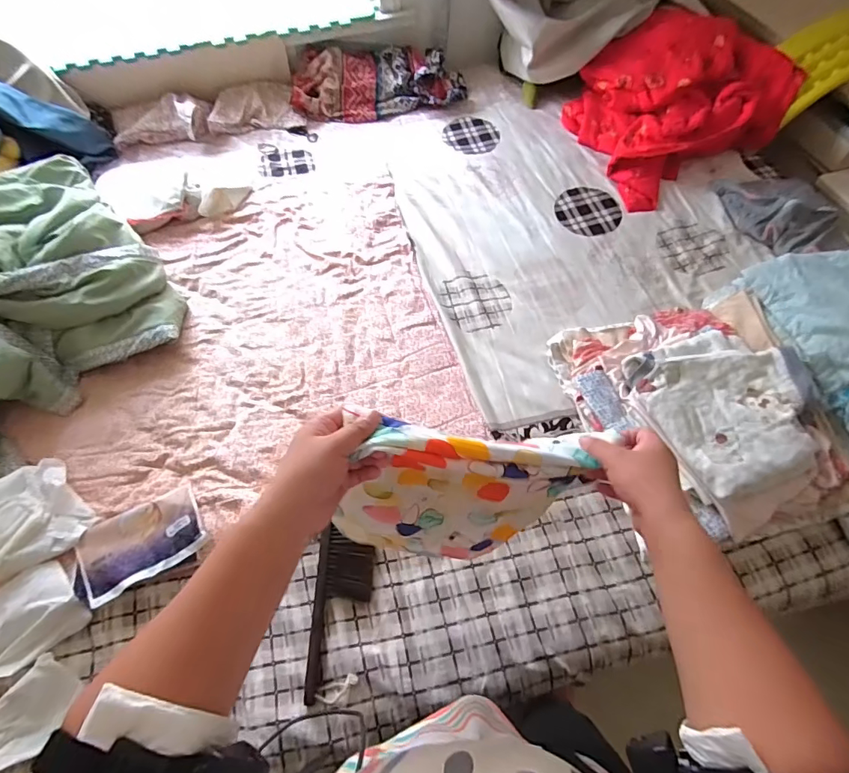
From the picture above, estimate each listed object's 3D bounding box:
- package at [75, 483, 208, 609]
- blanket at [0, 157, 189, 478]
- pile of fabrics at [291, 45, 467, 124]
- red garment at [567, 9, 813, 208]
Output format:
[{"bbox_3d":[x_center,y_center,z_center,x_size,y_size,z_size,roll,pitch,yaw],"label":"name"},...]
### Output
[{"bbox_3d":[-0.492,0.273,0.795,0.199,0.044,0.131,-28,64,-15],"label":"package"},{"bbox_3d":[-0.889,-0.202,0.968,0.554,0.232,0.589,-40,68,-20],"label":"blanket"},{"bbox_3d":[-0.150,-1.016,1.506,0.557,0.111,0.216,-8,61,-4],"label":"pile of fabrics"},{"bbox_3d":[0.711,-0.840,1.332,0.584,0.214,0.478,-29,65,-15],"label":"red garment"}]

